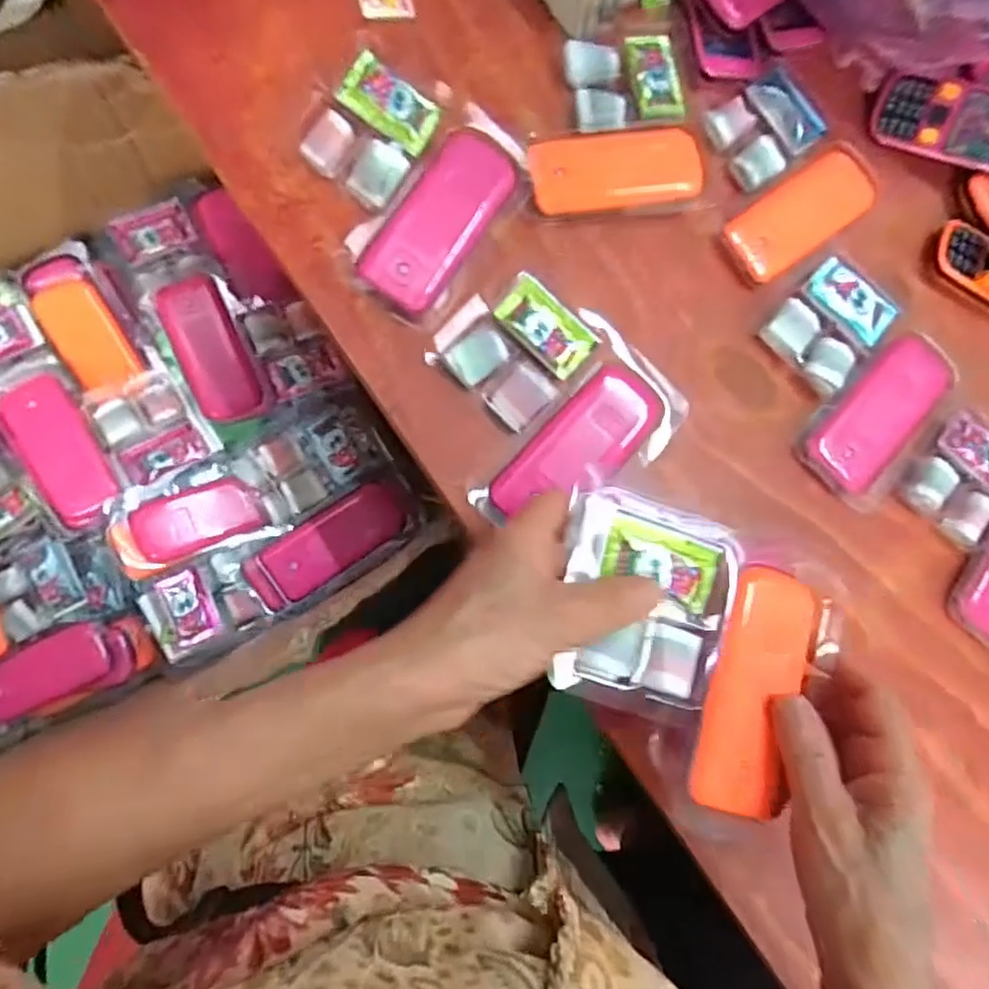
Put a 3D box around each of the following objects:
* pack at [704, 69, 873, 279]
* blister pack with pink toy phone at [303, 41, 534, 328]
[{"bbox_3d":[0.175,-0.203,0.398,0.109,0.011,0.106,-37,89,-13],"label":"pack"},{"bbox_3d":[-0.051,-0.173,0.344,0.112,0.015,0.122,35,78,-3],"label":"blister pack with pink toy phone"}]

